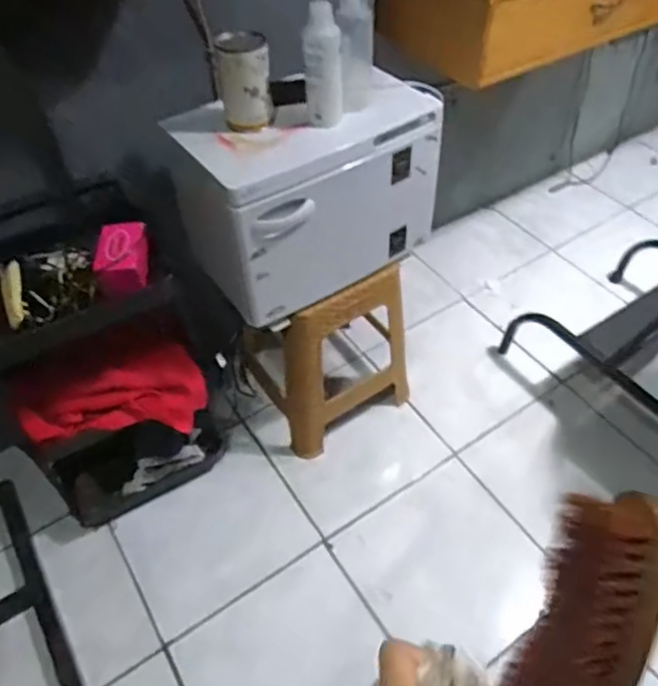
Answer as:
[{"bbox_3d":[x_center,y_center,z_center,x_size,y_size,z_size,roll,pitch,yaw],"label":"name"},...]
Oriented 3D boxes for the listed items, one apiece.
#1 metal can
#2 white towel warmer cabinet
[{"bbox_3d":[-0.145,-0.451,1.017,0.086,0.141,0.084,0,50,0],"label":"metal can"},{"bbox_3d":[-0.027,-0.310,1.196,0.457,0.320,0.276,-26,55,-19],"label":"white towel warmer cabinet"}]

